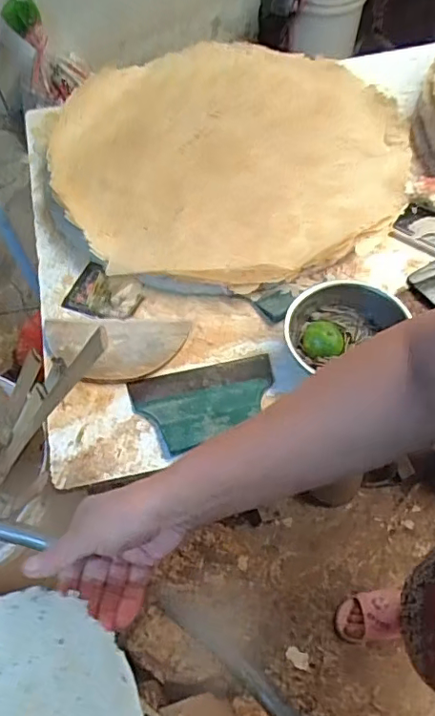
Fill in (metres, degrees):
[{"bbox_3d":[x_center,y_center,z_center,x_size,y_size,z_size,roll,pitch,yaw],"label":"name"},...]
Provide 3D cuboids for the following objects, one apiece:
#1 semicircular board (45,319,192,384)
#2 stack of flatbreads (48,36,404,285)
[{"bbox_3d":[-0.148,-0.015,0.757,0.202,0.024,0.100,0,60,4],"label":"semicircular board"},{"bbox_3d":[0.019,-0.379,0.948,0.619,0.031,0.613,7,60,8],"label":"stack of flatbreads"}]

